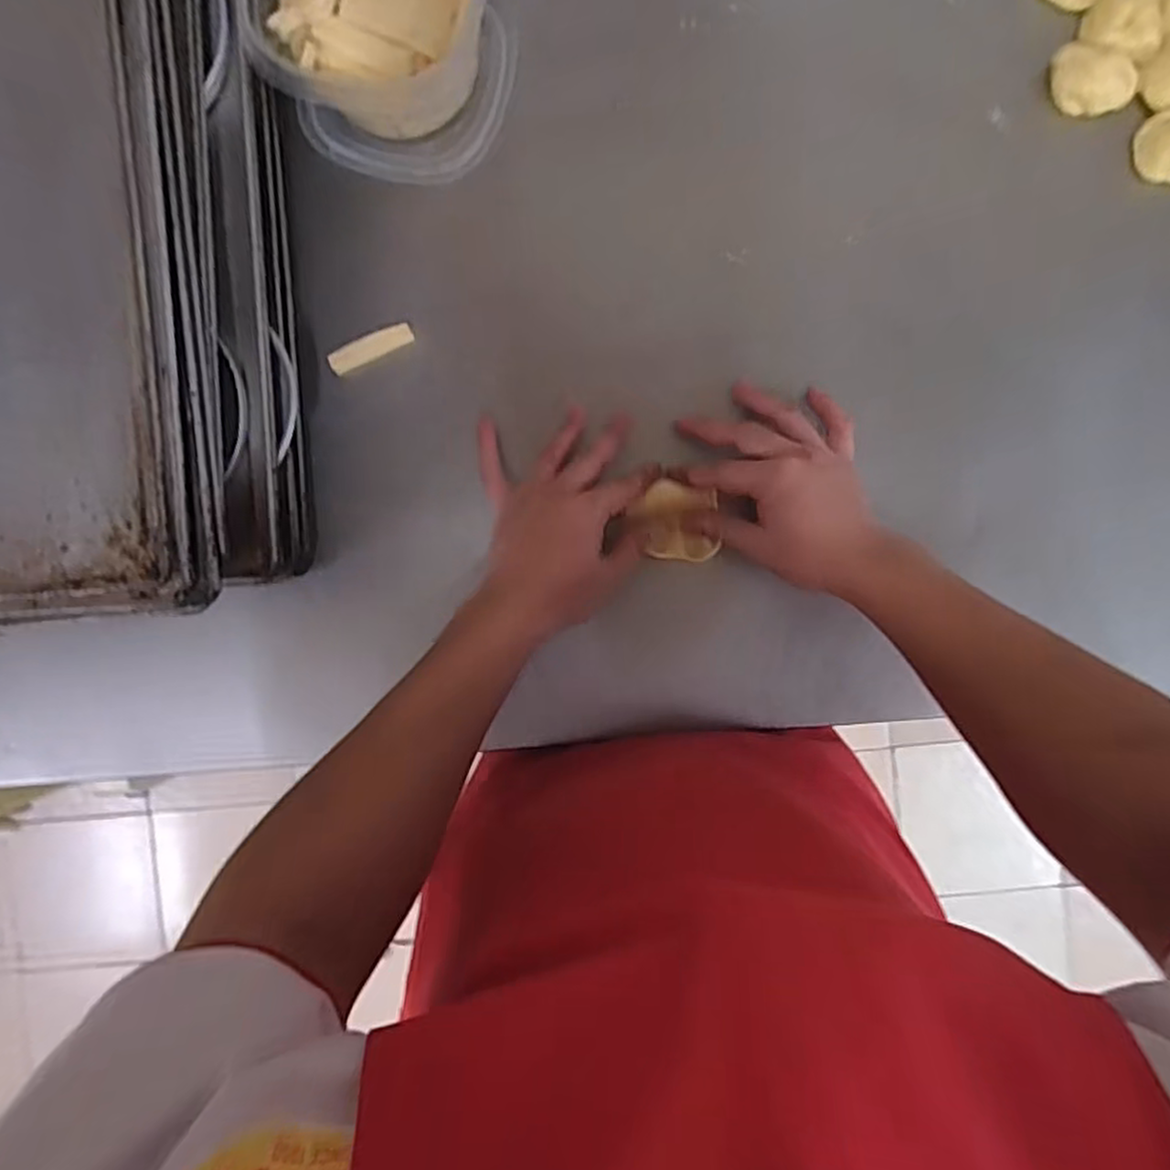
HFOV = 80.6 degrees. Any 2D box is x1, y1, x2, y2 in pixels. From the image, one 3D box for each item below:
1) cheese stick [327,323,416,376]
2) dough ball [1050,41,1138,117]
[{"bbox_3d":[-0.163,-0.181,0.524,0.066,0.008,0.019,-25,90,2],"label":"cheese stick"},{"bbox_3d":[0.365,-0.366,0.499,0.036,0.024,0.058,-38,89,2],"label":"dough ball"}]

